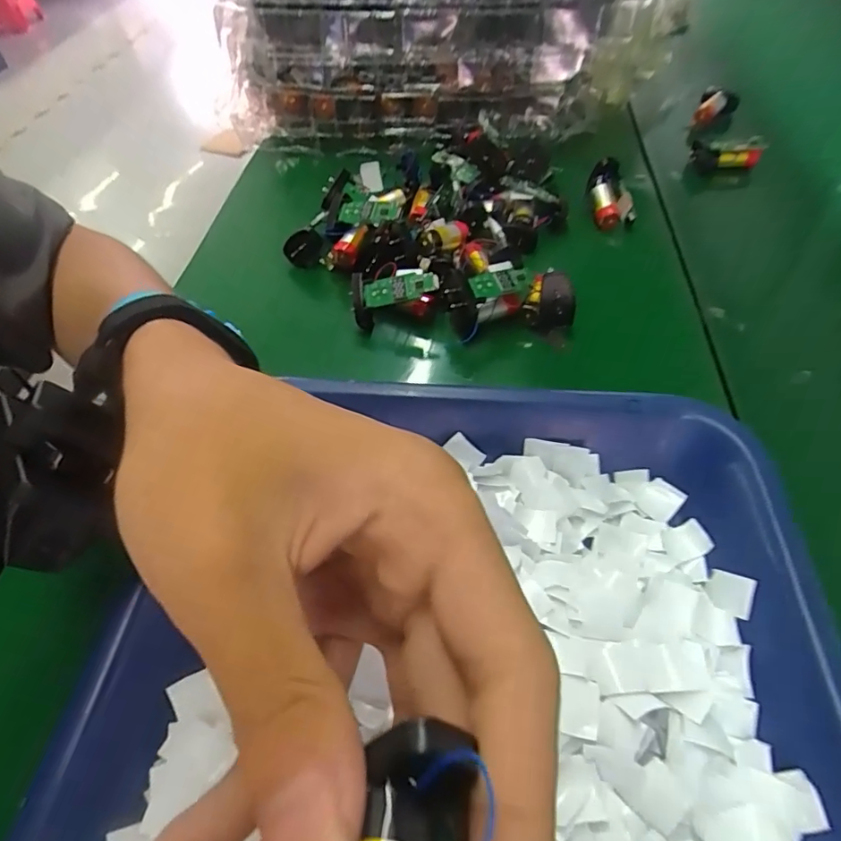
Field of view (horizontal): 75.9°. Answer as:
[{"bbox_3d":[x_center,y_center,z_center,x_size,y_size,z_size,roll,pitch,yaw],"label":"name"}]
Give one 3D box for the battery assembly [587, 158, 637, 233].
[{"bbox_3d":[0.137,-0.163,0.393,0.027,0.023,0.050,-2,68,-2],"label":"battery assembly"}]

